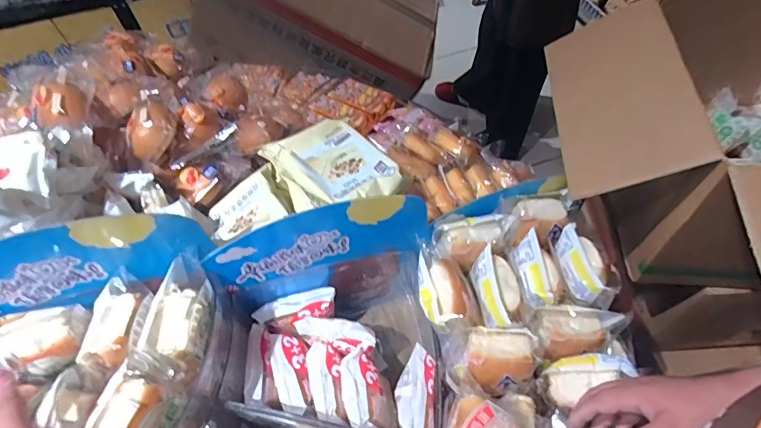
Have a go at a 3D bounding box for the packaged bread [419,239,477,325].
[{"bbox_3d":[0.078,0.087,0.565,0.058,0.040,0.108,-8,55,-1],"label":"packaged bread"}]

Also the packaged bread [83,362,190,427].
[{"bbox_3d":[-0.235,0.207,0.436,0.055,0.064,0.106,12,58,13],"label":"packaged bread"}]

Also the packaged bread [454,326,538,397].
[{"bbox_3d":[0.138,0.174,0.549,0.087,0.052,0.070,7,57,10],"label":"packaged bread"}]

